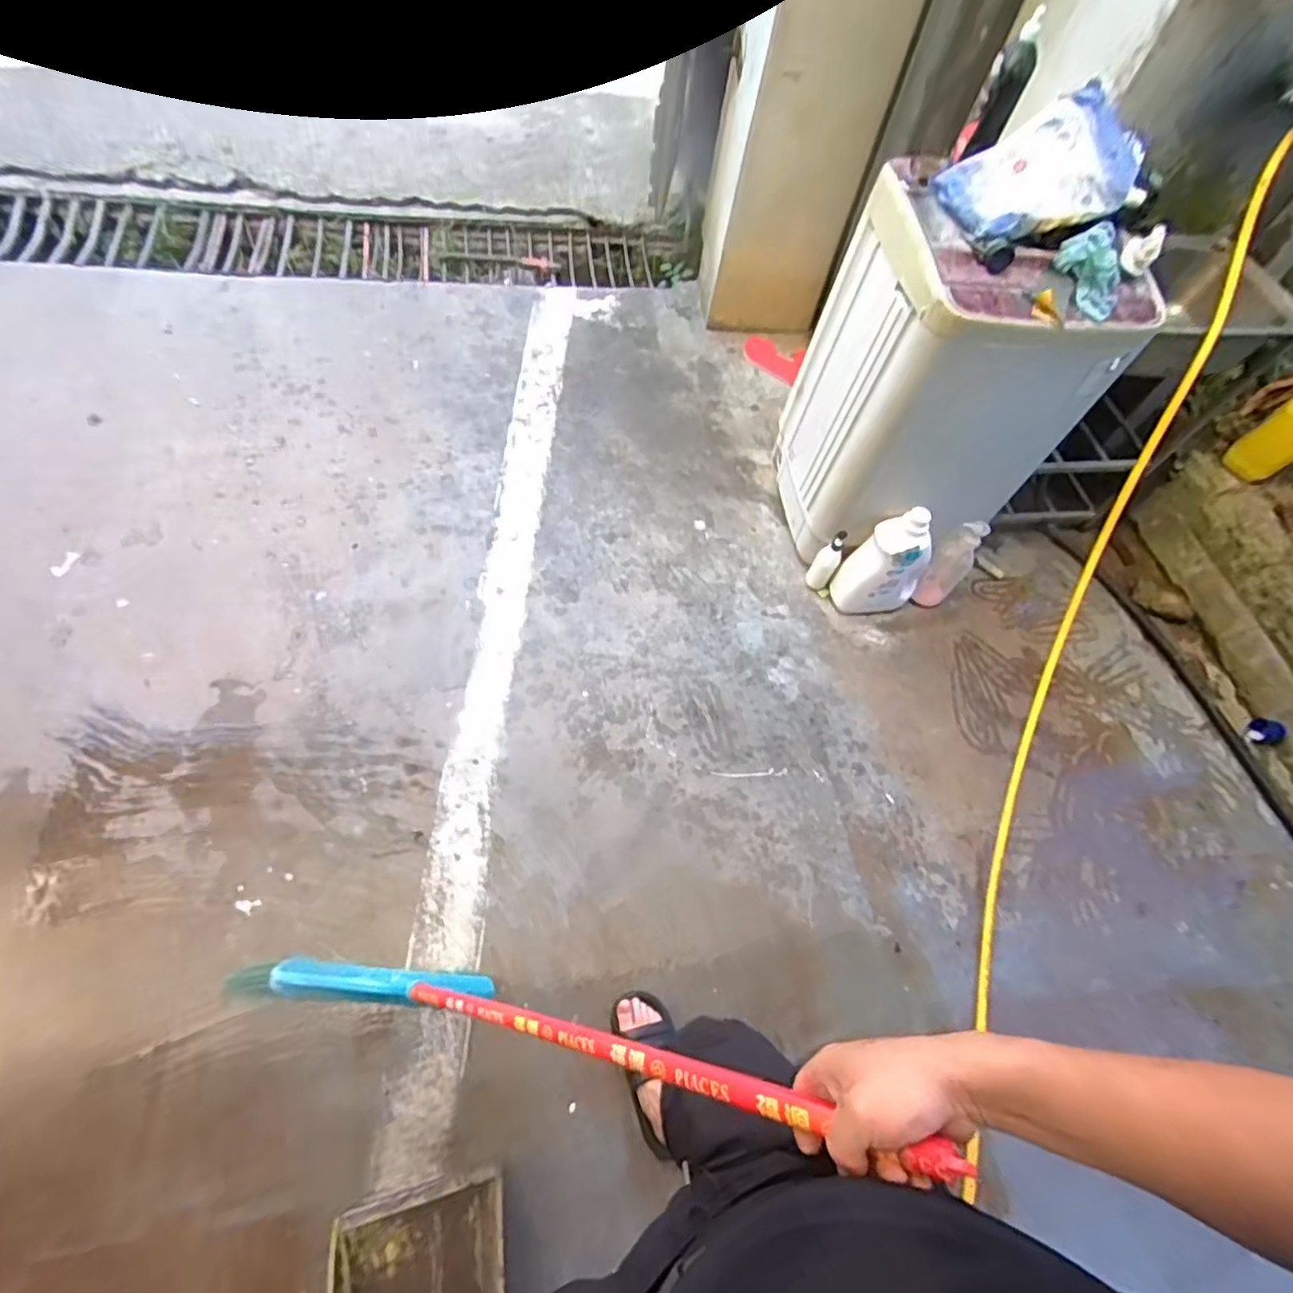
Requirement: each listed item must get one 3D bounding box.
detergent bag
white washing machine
[{"bbox_3d":[0.766,-0.941,1.205,0.326,0.176,0.251,-12,63,-14],"label":"detergent bag"},{"bbox_3d":[0.746,-0.649,1.628,0.623,0.820,0.573,-4,61,-10],"label":"white washing machine"}]

